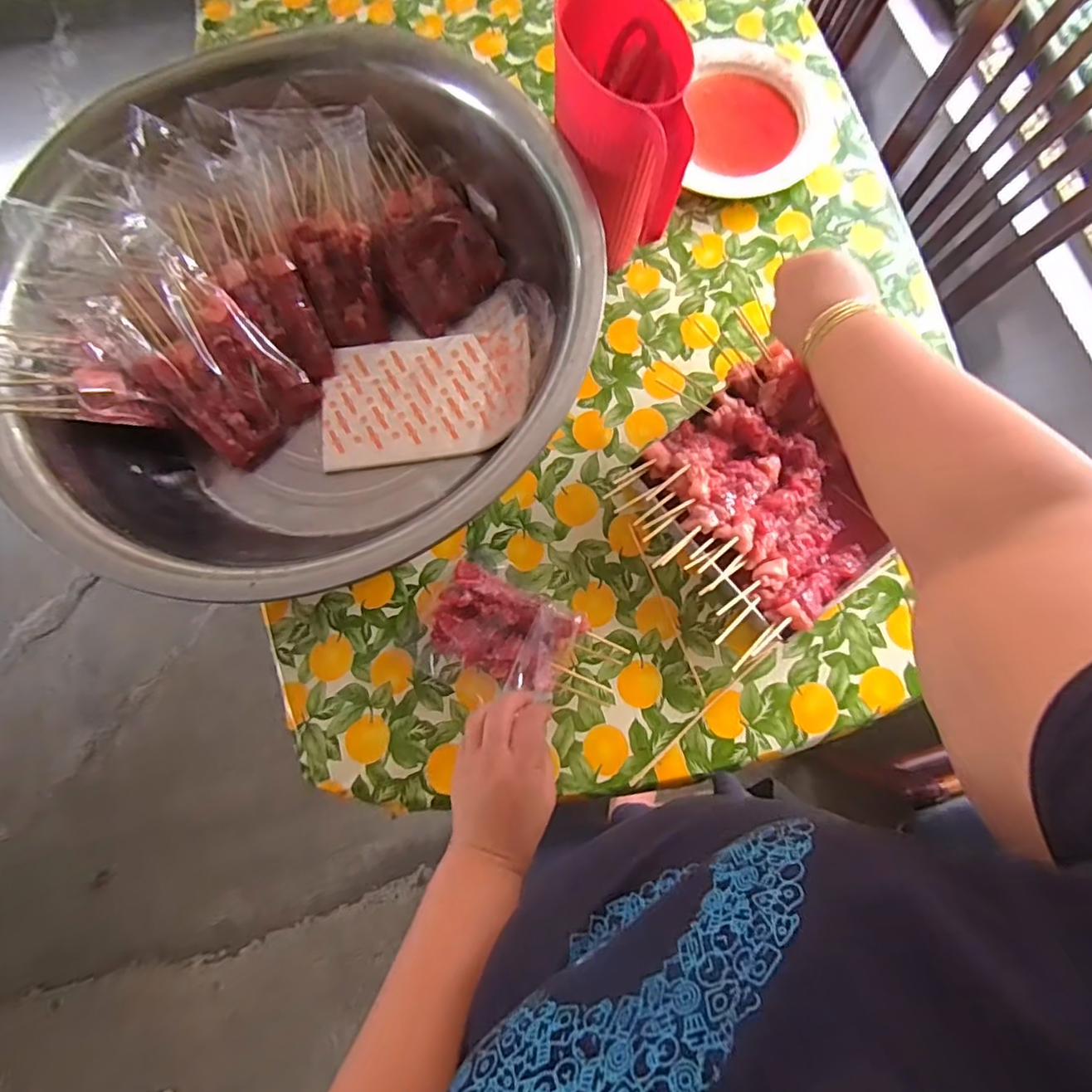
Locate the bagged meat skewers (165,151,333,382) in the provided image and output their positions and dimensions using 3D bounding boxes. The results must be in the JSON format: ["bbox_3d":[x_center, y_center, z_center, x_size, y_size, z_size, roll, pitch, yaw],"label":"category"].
[{"bbox_3d":[-0.329,-0.315,0.629,0.092,0.033,0.269,-32,100,-6],"label":"bagged meat skewers"}]

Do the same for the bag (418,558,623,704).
[{"bbox_3d":[-0.028,0.101,0.571,0.204,0.039,0.124,25,78,7],"label":"bag"}]

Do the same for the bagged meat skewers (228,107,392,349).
[{"bbox_3d":[-0.241,-0.359,0.632,0.124,0.046,0.245,-15,104,-2],"label":"bagged meat skewers"}]

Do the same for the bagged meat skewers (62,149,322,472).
[{"bbox_3d":[-0.398,-0.245,0.602,0.146,0.061,0.324,-35,104,-7],"label":"bagged meat skewers"}]

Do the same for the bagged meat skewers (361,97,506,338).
[{"bbox_3d":[-0.159,-0.372,0.660,0.135,0.050,0.220,-41,105,-2],"label":"bagged meat skewers"}]

